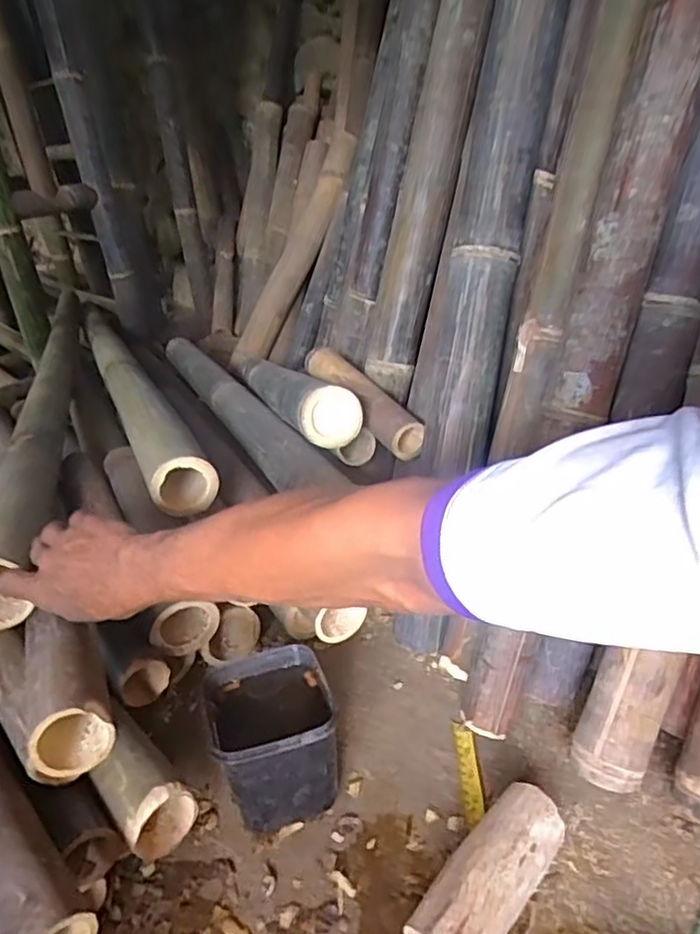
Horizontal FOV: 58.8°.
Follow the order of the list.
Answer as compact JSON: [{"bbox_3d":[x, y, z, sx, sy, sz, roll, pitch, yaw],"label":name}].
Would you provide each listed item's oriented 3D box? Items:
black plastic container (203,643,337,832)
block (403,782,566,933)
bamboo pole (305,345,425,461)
[{"bbox_3d":[-0.074,0.253,0.588,0.108,0.110,0.121,-13,29,-14],"label":"black plastic container"},{"bbox_3d":[0.111,0.335,0.494,0.056,0.063,0.153,22,38,40],"label":"block"},{"bbox_3d":[0.019,-0.100,0.822,0.054,0.048,0.254,-19,44,-24],"label":"bamboo pole"}]

